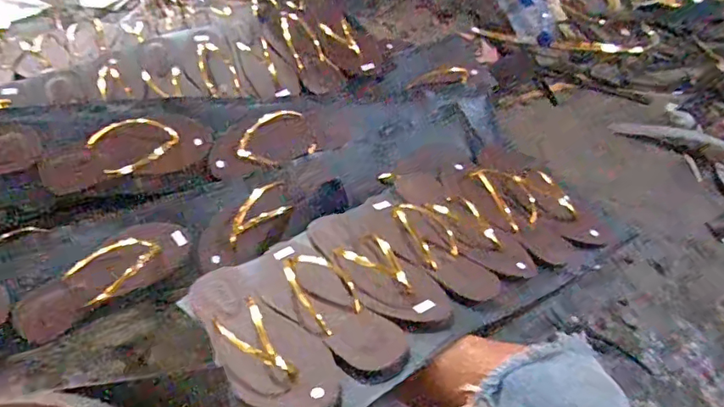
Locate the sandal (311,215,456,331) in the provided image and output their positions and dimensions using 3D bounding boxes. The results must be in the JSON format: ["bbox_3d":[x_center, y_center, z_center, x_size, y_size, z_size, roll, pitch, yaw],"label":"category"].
[{"bbox_3d":[0.010,0.071,0.651,0.091,0.047,0.252,-29,41,-24],"label":"sandal"}]

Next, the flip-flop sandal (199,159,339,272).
[{"bbox_3d":[-0.142,0.015,0.812,0.254,0.031,0.096,-31,61,-26],"label":"flip-flop sandal"}]

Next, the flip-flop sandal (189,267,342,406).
[{"bbox_3d":[-0.126,0.138,0.571,0.096,0.047,0.273,-29,38,-25],"label":"flip-flop sandal"}]

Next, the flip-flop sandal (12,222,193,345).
[{"bbox_3d":[-0.367,0.100,0.728,0.238,0.031,0.095,-27,59,-24],"label":"flip-flop sandal"}]

